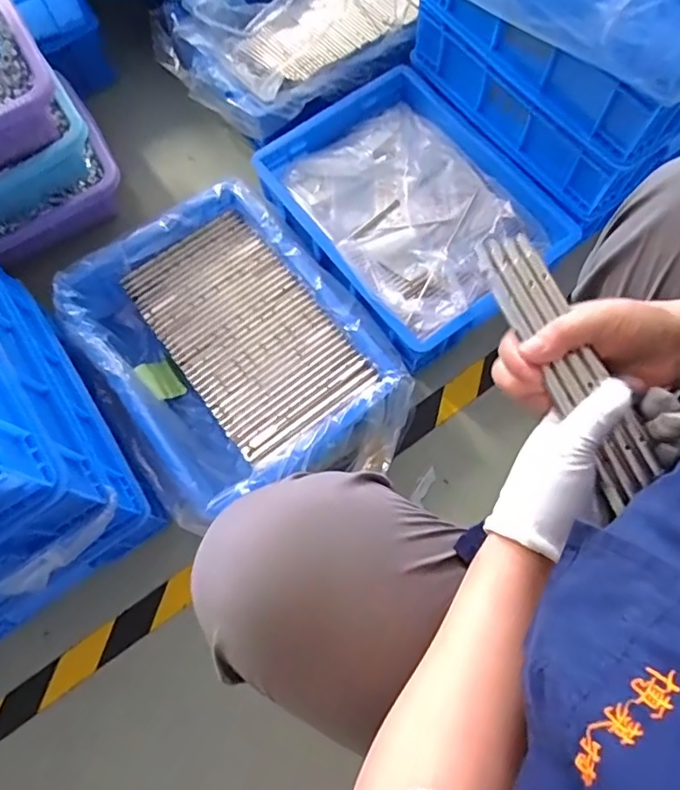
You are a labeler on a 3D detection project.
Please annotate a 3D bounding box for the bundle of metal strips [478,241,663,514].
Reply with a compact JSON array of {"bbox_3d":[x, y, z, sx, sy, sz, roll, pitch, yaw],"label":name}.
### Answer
[{"bbox_3d":[0.141,-0.022,0.343,0.036,0.012,0.182,-23,77,-6],"label":"bundle of metal strips"}]

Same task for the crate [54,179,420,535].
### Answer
[{"bbox_3d":[-0.149,-0.061,0.777,0.351,0.110,0.441,-32,74,-9],"label":"crate"}]

